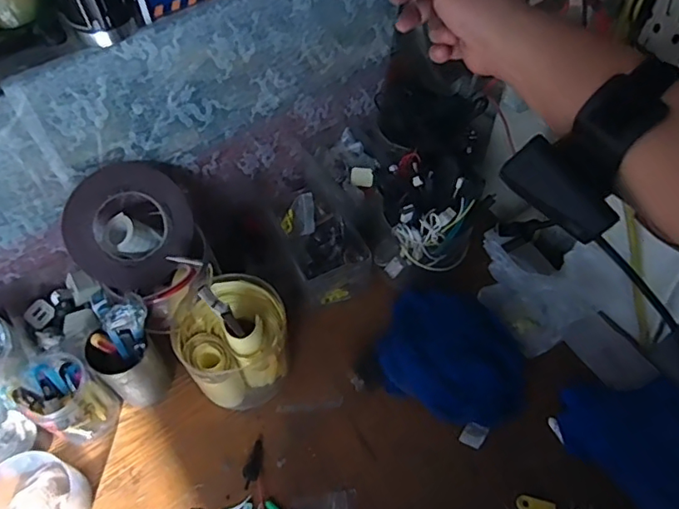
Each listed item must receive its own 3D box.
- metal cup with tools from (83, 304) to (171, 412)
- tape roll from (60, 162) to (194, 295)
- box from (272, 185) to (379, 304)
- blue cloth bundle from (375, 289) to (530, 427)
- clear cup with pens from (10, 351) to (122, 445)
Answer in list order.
[{"bbox_3d":[-0.239,0.115,0.621,0.059,0.165,0.073,37,64,22],"label":"metal cup with tools"},{"bbox_3d":[-0.236,-0.027,0.629,0.134,0.146,0.022,-36,22,-19],"label":"tape roll"},{"bbox_3d":[-0.020,-0.017,0.731,0.107,0.077,0.144,-20,58,-13],"label":"box"},{"bbox_3d":[0.140,0.123,0.669,0.178,0.045,0.143,19,58,13],"label":"blue cloth bundle"},{"bbox_3d":[-0.297,0.161,0.608,0.063,0.116,0.069,0,56,0],"label":"clear cup with pens"}]

